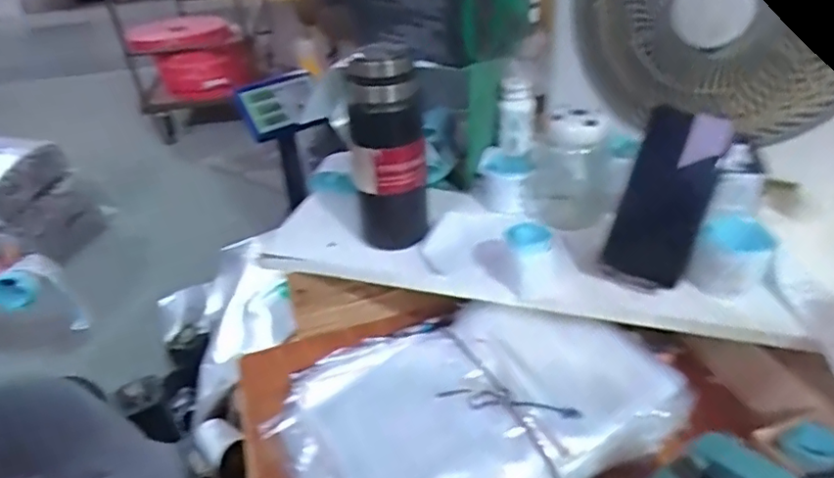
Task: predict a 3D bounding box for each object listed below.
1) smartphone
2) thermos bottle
[{"bbox_3d":[0.233,-0.037,0.536,0.073,0.160,0.010,16,21,12],"label":"smartphone"},{"bbox_3d":[-0.033,-0.093,0.620,0.080,0.213,0.072,-6,34,-4],"label":"thermos bottle"}]

